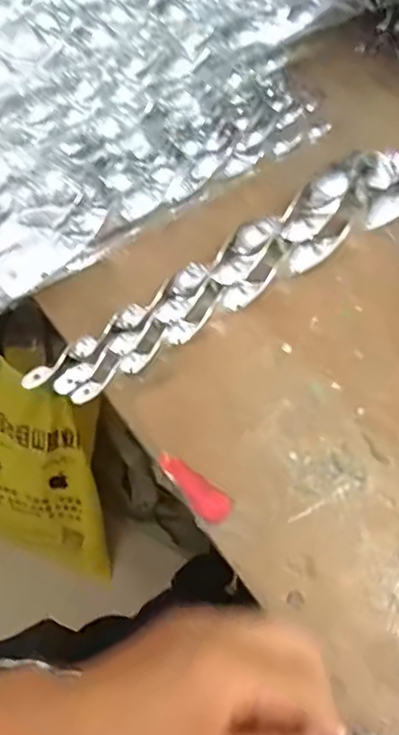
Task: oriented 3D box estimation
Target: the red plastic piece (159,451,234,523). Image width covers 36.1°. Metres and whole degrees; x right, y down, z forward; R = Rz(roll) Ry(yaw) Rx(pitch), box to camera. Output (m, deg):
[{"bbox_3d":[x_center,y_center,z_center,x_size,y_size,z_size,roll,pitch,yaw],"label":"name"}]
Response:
[{"bbox_3d":[-0.004,0.066,0.338,0.049,0.004,0.018,35,68,18],"label":"red plastic piece"}]

